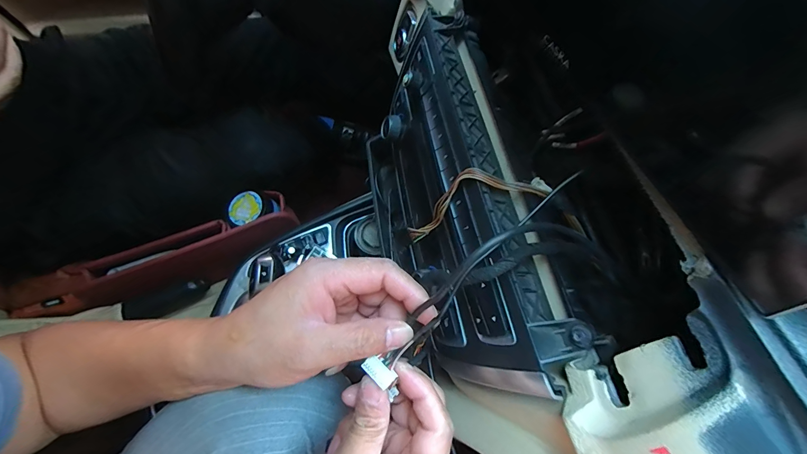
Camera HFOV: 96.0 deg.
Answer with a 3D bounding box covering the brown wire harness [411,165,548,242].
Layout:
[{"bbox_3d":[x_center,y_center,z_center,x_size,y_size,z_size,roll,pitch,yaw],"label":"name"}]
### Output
[{"bbox_3d":[0.046,-0.020,0.265,0.104,0.038,0.009,-20,22,20],"label":"brown wire harness"}]

